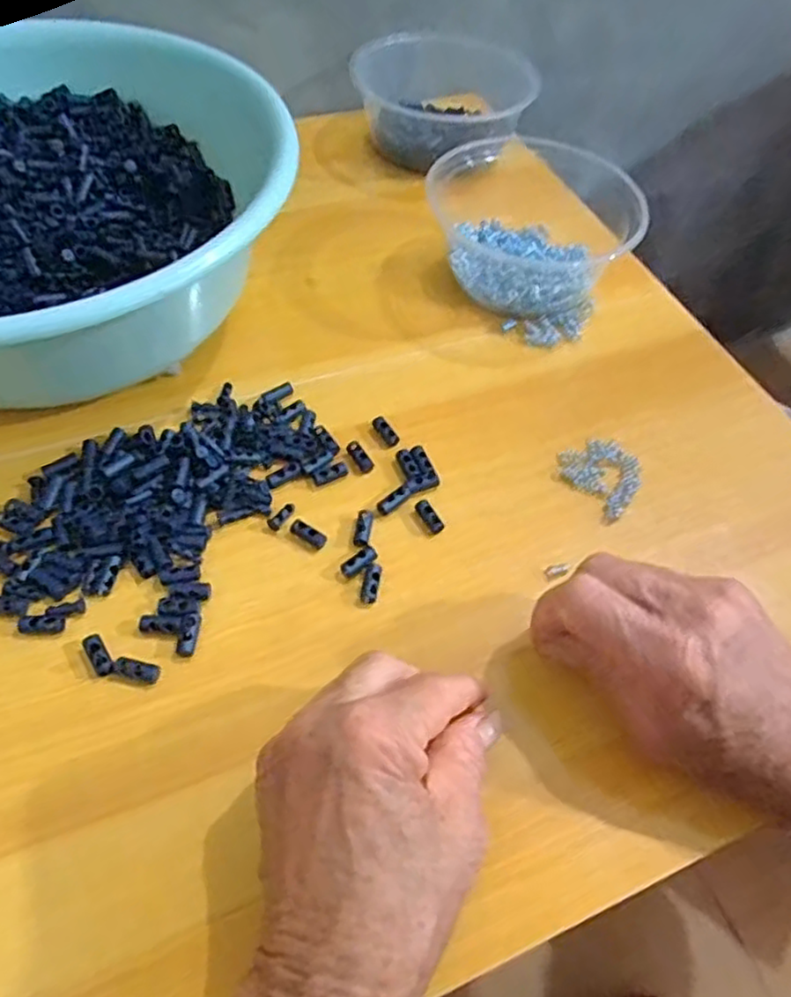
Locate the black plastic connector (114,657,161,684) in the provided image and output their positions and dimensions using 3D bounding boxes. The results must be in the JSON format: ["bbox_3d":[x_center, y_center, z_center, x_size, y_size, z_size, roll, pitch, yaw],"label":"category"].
[{"bbox_3d":[-0.113,0.074,0.295,0.019,0.004,0.008,12,55,5],"label":"black plastic connector"}]

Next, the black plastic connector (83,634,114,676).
[{"bbox_3d":[-0.130,0.068,0.297,0.008,0.006,0.020,-27,61,-21],"label":"black plastic connector"}]

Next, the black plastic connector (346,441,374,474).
[{"bbox_3d":[-0.019,-0.023,0.366,0.009,0.004,0.020,-28,61,-21],"label":"black plastic connector"}]

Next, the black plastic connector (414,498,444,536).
[{"bbox_3d":[0.017,0.009,0.347,0.007,0.006,0.020,-25,60,-20],"label":"black plastic connector"}]

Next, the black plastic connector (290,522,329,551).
[{"bbox_3d":[-0.044,0.018,0.338,0.020,0.004,0.008,26,57,14],"label":"black plastic connector"}]

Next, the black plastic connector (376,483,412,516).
[{"bbox_3d":[-0.001,0.000,0.351,0.020,0.005,0.008,-32,62,-23],"label":"black plastic connector"}]

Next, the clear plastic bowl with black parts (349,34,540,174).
[{"bbox_3d":[0.040,-0.315,0.535,0.114,0.061,0.125,2,55,-2],"label":"clear plastic bowl with black parts"}]

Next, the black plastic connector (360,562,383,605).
[{"bbox_3d":[-0.012,0.042,0.324,0.009,0.010,0.019,10,55,3],"label":"black plastic connector"}]

